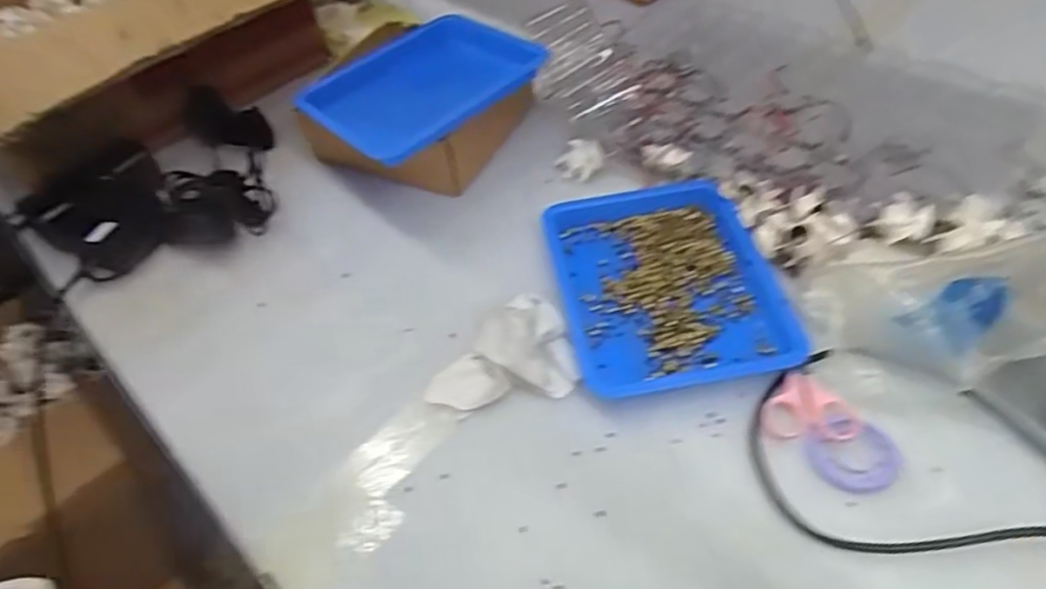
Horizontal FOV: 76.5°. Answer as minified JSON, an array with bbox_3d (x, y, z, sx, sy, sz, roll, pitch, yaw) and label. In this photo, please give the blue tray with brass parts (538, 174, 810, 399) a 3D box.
[{"bbox_3d":[0.122,-0.012,0.571,0.175,0.022,0.213,-9,49,-2],"label":"blue tray with brass parts"}]

